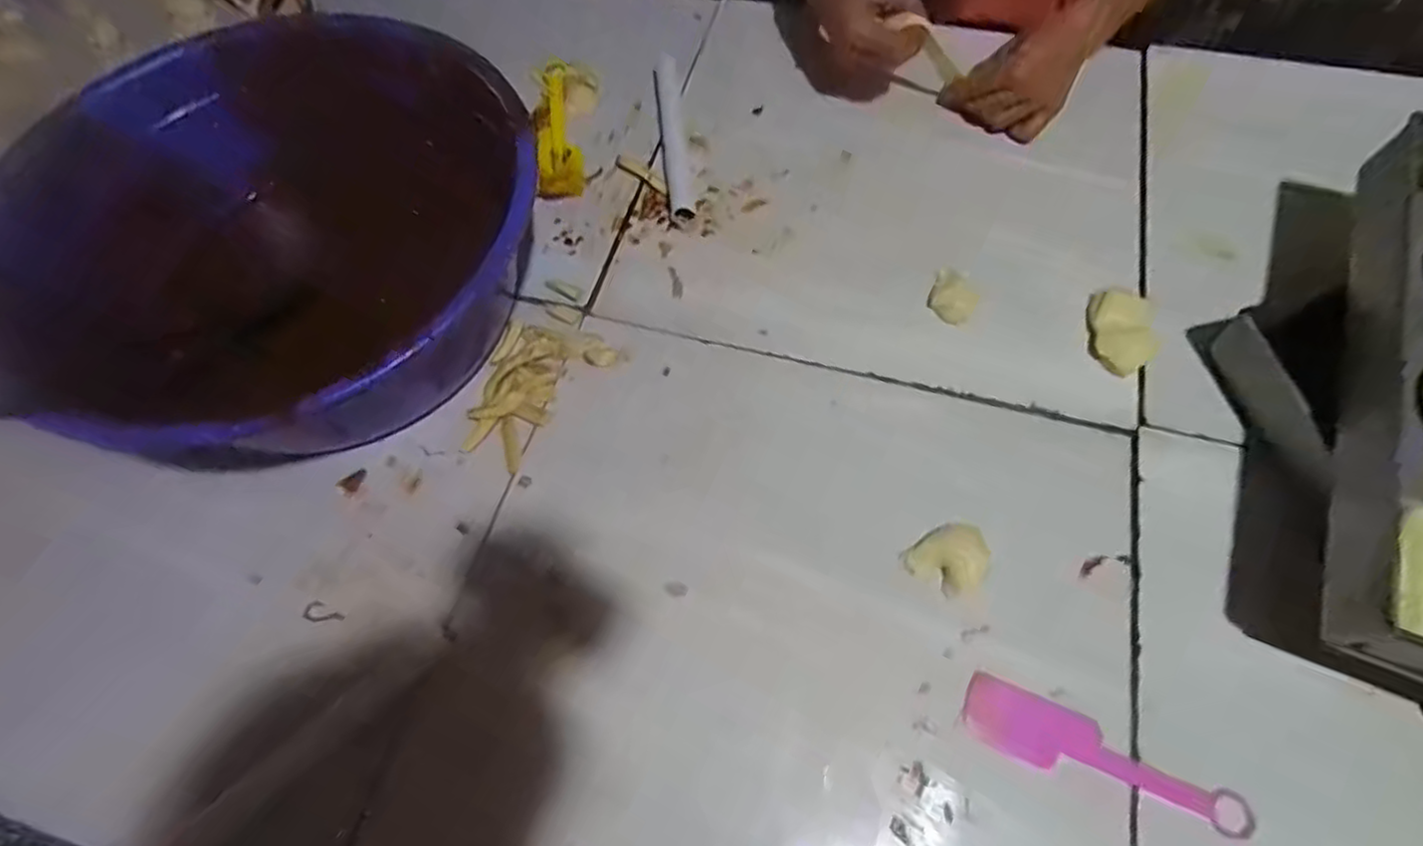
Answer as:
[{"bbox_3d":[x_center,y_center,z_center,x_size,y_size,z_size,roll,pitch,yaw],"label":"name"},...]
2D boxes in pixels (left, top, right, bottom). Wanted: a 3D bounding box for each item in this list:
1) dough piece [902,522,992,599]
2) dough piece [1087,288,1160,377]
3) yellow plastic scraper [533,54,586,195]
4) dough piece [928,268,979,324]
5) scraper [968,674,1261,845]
[{"bbox_3d":[0.183,0.103,0.512,0.053,0.022,0.049,-32,68,-13],"label":"dough piece"},{"bbox_3d":[0.362,-0.079,0.599,0.051,0.027,0.077,2,65,3],"label":"dough piece"},{"bbox_3d":[-0.165,-0.324,0.735,0.044,0.018,0.188,-7,65,-2],"label":"yellow plastic scraper"},{"bbox_3d":[0.224,-0.119,0.619,0.043,0.018,0.053,25,68,12],"label":"dough piece"},{"bbox_3d":[0.269,0.230,0.462,0.185,0.009,0.044,21,67,11],"label":"scraper"}]

